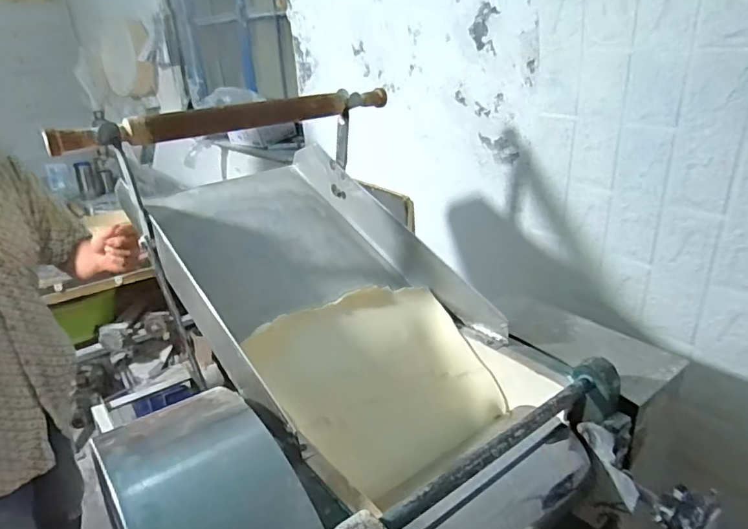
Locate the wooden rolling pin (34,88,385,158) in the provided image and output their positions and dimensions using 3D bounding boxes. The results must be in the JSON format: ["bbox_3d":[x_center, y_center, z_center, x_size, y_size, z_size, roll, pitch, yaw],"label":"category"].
[{"bbox_3d":[-0.164,-0.189,0.660,0.444,0.030,0.026,-20,30,-35],"label":"wooden rolling pin"}]

